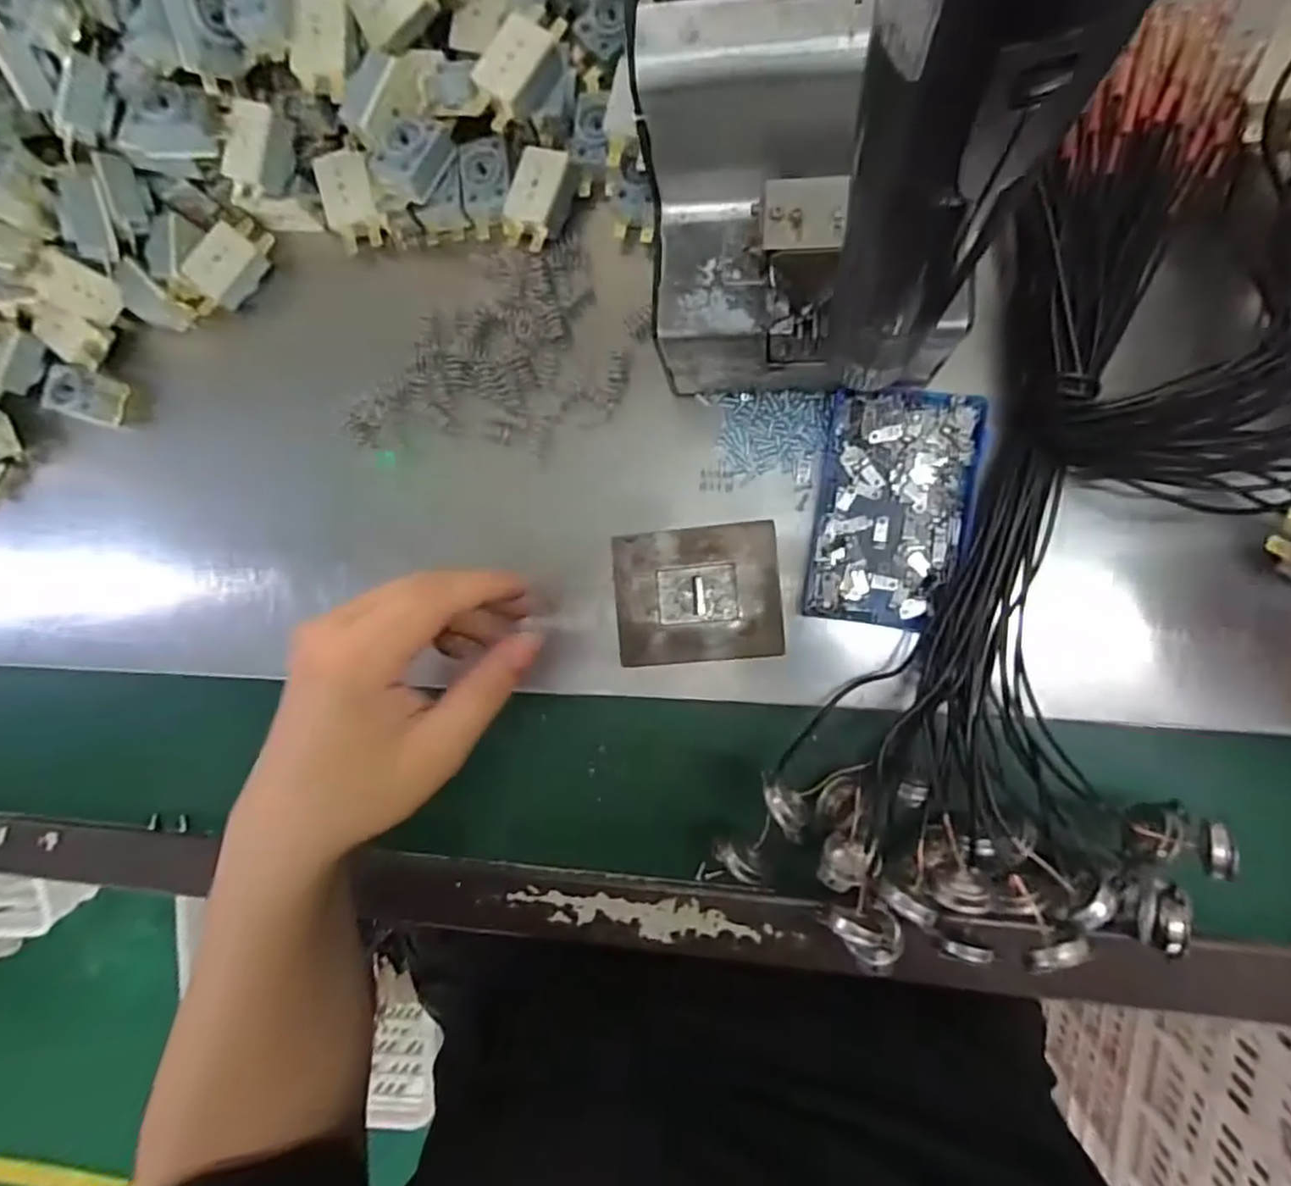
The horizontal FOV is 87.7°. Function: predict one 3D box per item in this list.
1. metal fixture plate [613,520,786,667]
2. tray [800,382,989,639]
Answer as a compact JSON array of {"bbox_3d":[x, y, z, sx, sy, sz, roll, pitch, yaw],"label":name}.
[{"bbox_3d":[0.026,0.001,0.330,0.077,0.023,0.063,-5,89,9],"label":"metal fixture plate"},{"bbox_3d":[0.120,-0.041,0.328,0.070,0.010,0.112,9,91,9],"label":"tray"}]

